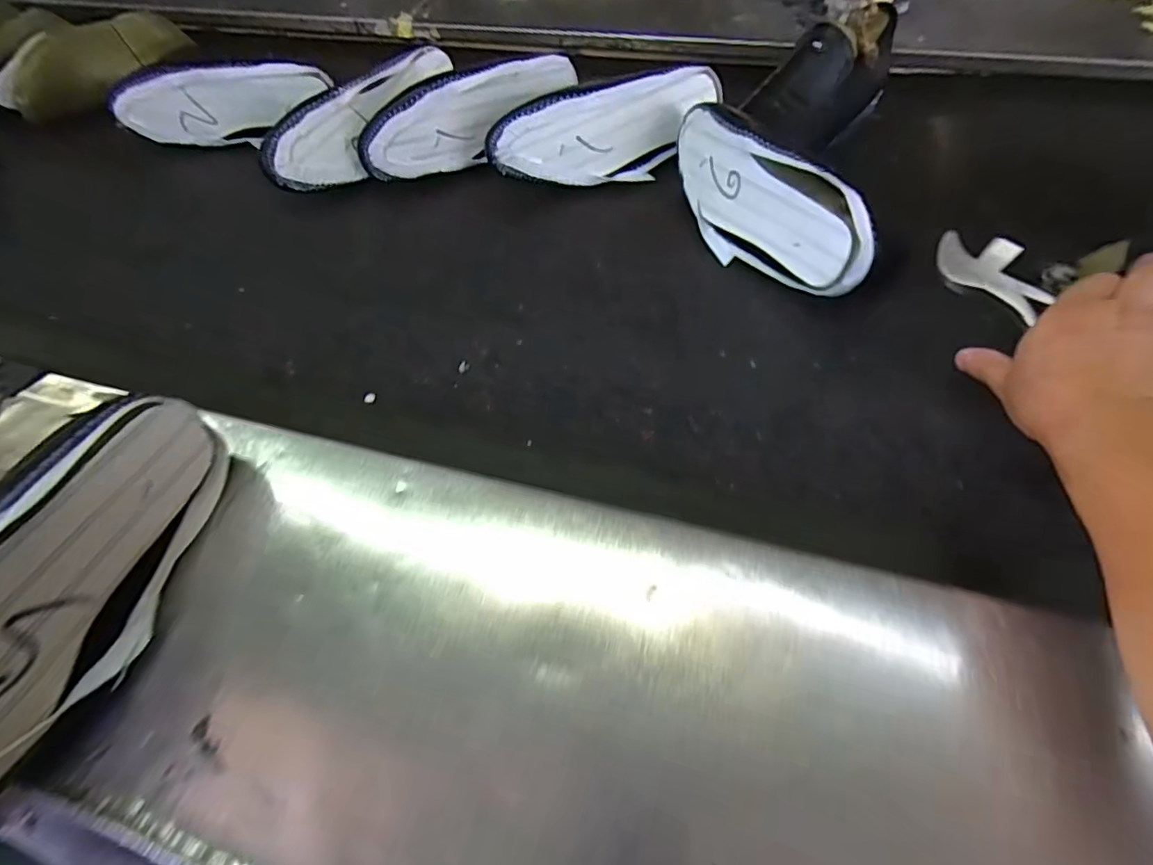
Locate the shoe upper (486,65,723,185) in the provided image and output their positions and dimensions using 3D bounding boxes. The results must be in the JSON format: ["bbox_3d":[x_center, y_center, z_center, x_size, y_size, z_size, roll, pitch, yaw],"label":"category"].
[{"bbox_3d":[0.039,-0.322,0.592,0.266,0.080,0.067,-20,56,-10],"label":"shoe upper"}]

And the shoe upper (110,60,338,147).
[{"bbox_3d":[-0.437,-0.417,0.690,0.255,0.078,0.072,-12,56,-4],"label":"shoe upper"}]

